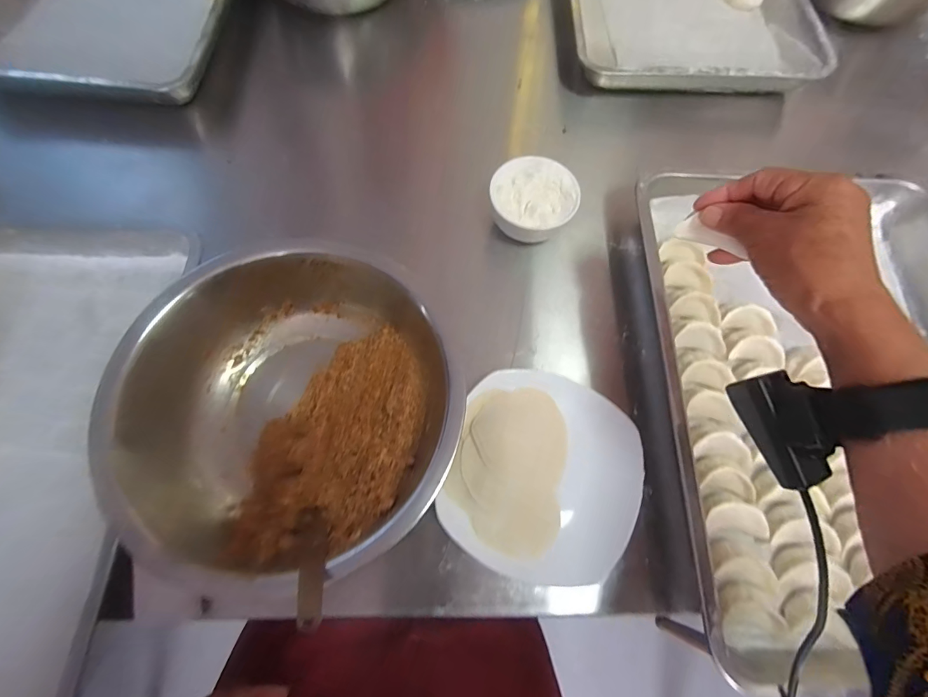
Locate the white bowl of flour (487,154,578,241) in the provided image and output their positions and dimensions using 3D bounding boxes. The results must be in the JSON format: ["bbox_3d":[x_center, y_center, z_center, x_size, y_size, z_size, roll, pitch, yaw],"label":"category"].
[{"bbox_3d":[0.078,-0.169,0.473,0.094,0.047,0.097,1,70,-2],"label":"white bowl of flour"}]

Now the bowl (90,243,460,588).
[{"bbox_3d":[-0.148,0.048,0.375,0.281,0.091,0.250,4,70,-1],"label":"bowl"}]

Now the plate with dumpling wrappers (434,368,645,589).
[{"bbox_3d":[0.074,0.115,0.380,0.166,0.029,0.175,17,71,4],"label":"plate with dumpling wrappers"}]

